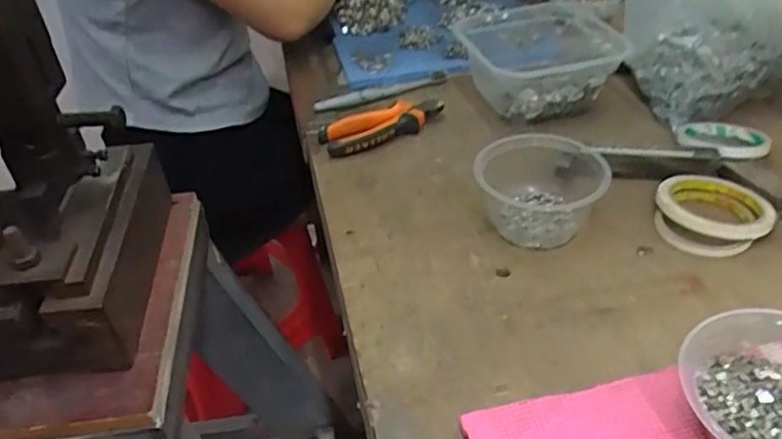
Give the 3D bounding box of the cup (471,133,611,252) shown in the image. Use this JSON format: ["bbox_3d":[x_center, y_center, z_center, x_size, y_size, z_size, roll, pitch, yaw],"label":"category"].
[{"bbox_3d":[0.140,-0.036,0.587,0.113,0.063,0.113,2,39,10],"label":"cup"}]

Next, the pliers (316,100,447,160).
[{"bbox_3d":[-0.010,-0.111,0.726,0.149,0.026,0.058,-24,42,-21],"label":"pliers"}]

